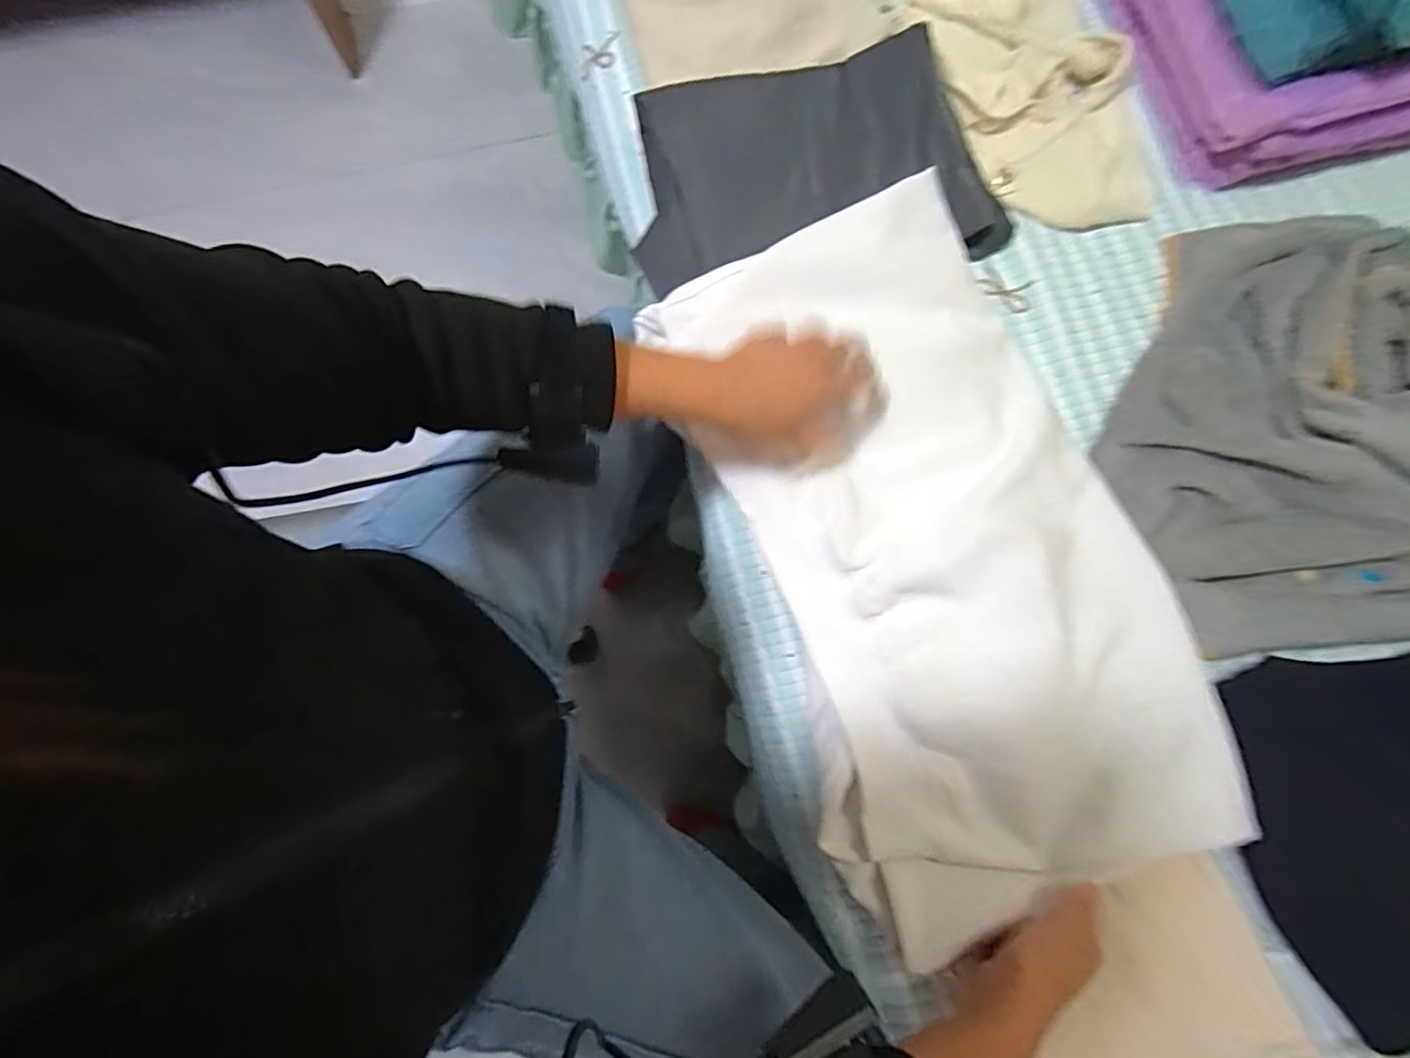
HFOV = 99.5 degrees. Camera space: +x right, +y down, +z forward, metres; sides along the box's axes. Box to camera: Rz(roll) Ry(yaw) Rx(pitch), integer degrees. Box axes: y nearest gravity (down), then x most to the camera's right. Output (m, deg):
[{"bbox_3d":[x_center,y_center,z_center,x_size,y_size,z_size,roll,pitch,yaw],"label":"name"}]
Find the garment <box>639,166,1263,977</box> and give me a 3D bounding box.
[{"bbox_3d":[0.195,-0.004,0.516,0.337,0.055,0.619,-19,79,-5],"label":"garment"}]

